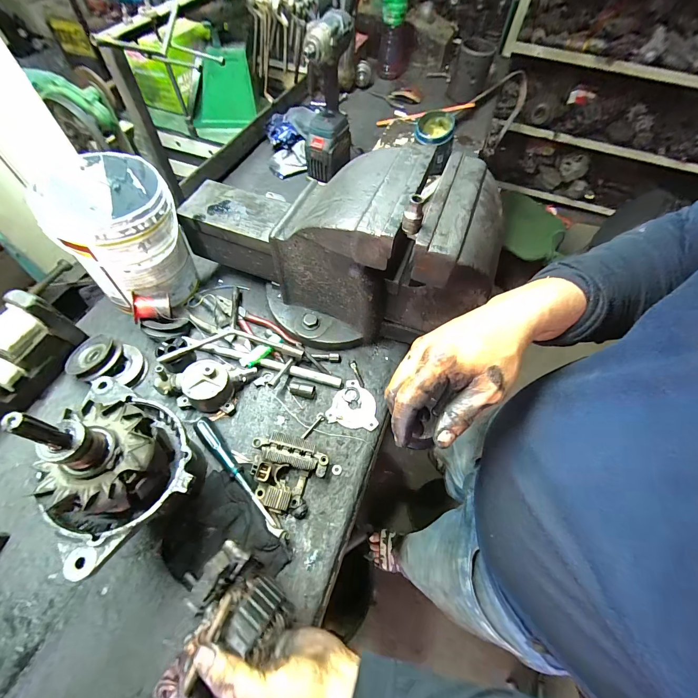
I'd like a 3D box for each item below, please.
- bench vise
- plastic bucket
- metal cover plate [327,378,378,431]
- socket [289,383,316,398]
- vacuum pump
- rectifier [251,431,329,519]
[{"bbox_3d":[-0.047,-0.146,0.521,0.489,0.263,0.183,12,58,9],"label":"bench vise"},{"bbox_3d":[-0.366,-0.182,0.559,0.164,0.213,0.176,-1,57,1],"label":"plastic bucket"},{"bbox_3d":[0.012,0.091,0.534,0.078,0.004,0.077,12,58,9],"label":"metal cover plate"},{"bbox_3d":[-0.077,0.068,0.537,0.044,0.020,0.020,9,58,7],"label":"socket"},{"bbox_3d":[-0.228,0.048,0.513,0.128,0.067,0.085,11,58,8],"label":"vacuum pump"},{"bbox_3d":[-0.089,0.172,0.465,0.108,0.038,0.109,9,58,7],"label":"rectifier"}]

